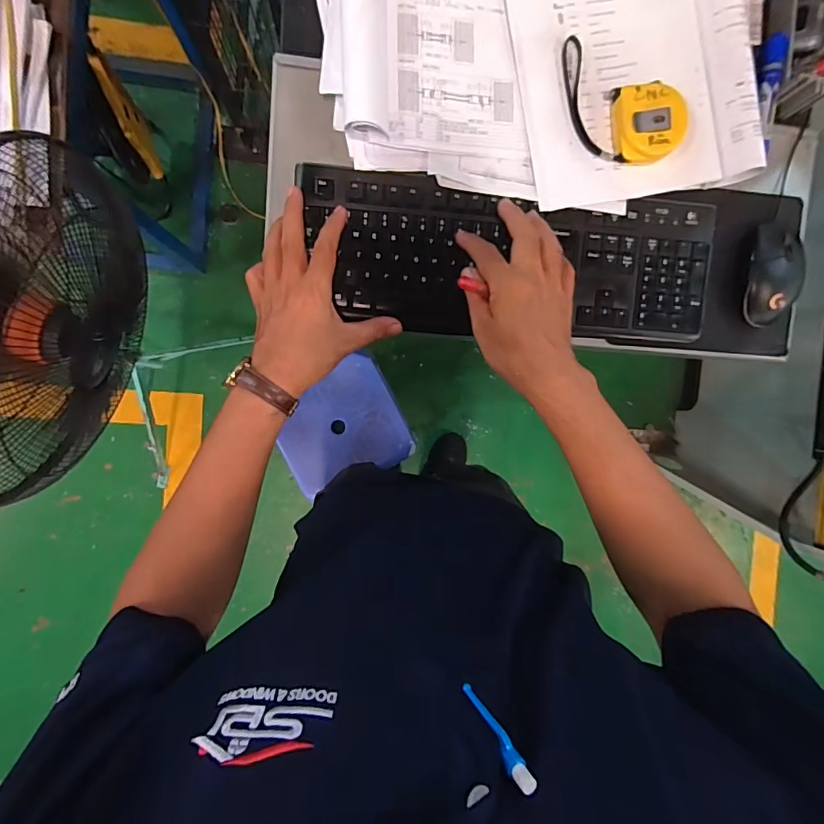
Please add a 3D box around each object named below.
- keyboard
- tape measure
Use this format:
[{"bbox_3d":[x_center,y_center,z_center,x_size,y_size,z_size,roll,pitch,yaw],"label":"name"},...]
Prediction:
[{"bbox_3d":[0.110,-0.157,0.487,0.433,0.017,0.152,4,92,-7],"label":"keyboard"},{"bbox_3d":[0.201,-0.302,0.459,0.141,0.035,0.077,31,89,-7],"label":"tape measure"}]

